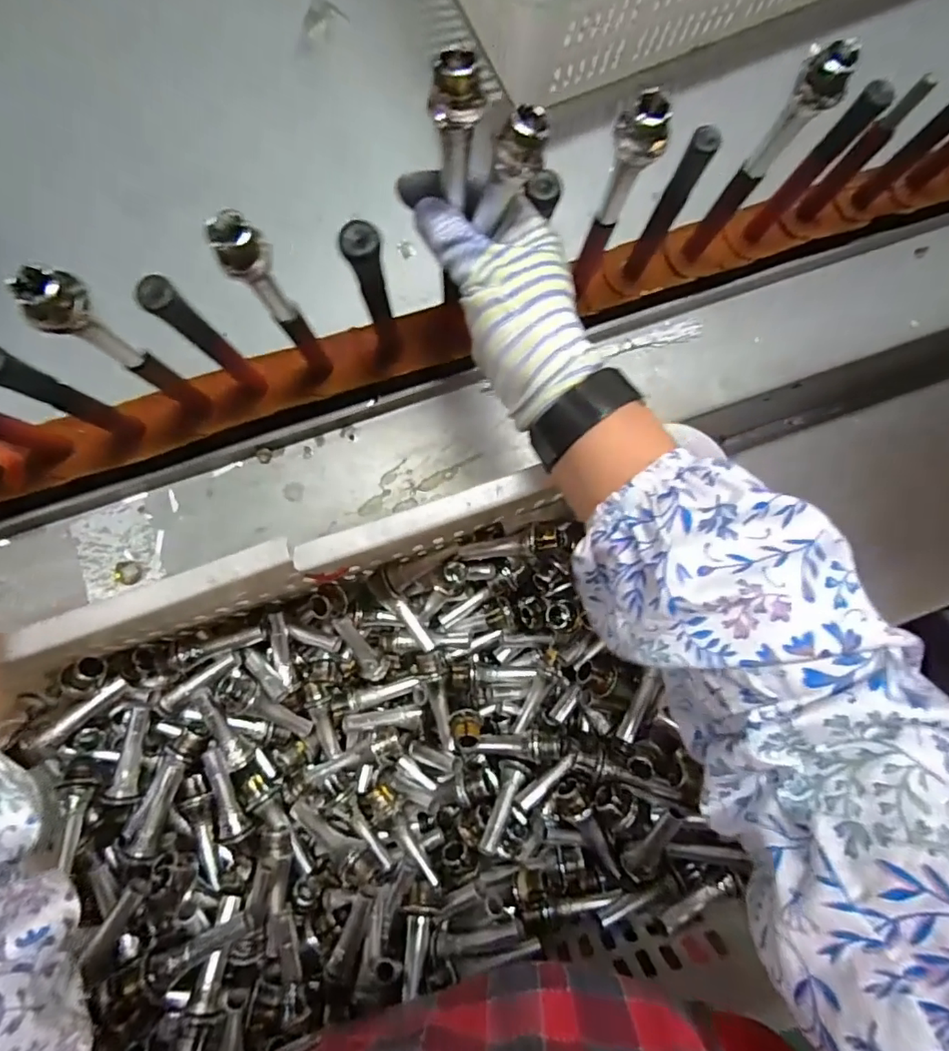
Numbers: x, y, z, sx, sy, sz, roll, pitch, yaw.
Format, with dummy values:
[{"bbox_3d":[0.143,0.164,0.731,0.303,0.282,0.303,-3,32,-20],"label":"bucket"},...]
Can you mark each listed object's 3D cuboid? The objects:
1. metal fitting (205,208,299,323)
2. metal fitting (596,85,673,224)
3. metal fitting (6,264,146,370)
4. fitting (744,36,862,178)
[{"bbox_3d":[-0.115,-0.130,0.294,0.025,0.084,0.019,-28,87,-9],"label":"metal fitting"},{"bbox_3d":[0.086,-0.205,0.318,0.027,0.085,0.019,27,81,-3],"label":"metal fitting"},{"bbox_3d":[-0.197,-0.100,0.285,0.026,0.084,0.021,-37,88,-9],"label":"metal fitting"},{"bbox_3d":[0.184,-0.235,0.320,0.017,0.081,0.026,-43,89,-9],"label":"fitting"}]

